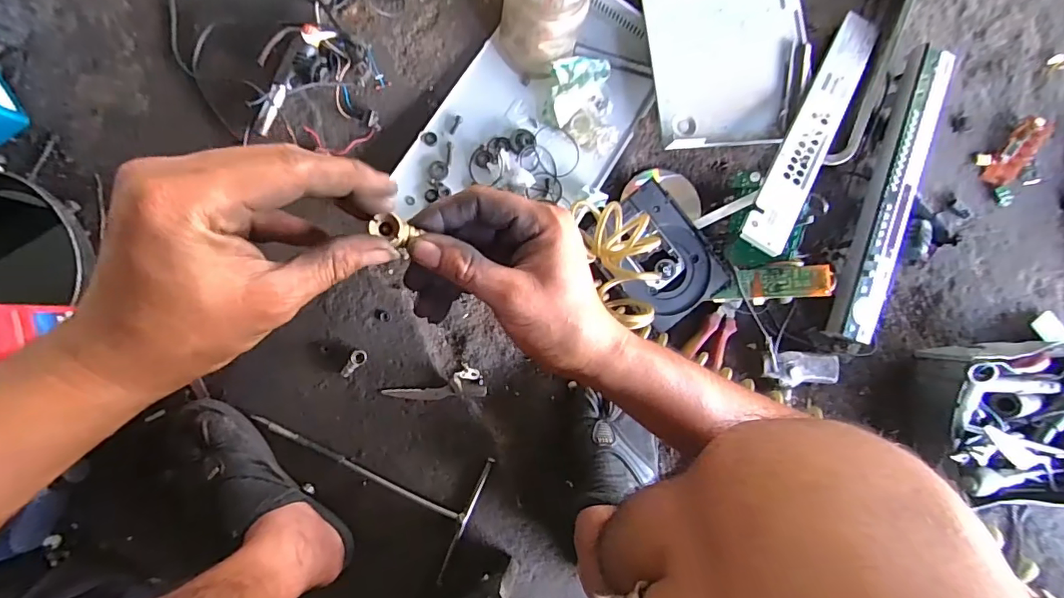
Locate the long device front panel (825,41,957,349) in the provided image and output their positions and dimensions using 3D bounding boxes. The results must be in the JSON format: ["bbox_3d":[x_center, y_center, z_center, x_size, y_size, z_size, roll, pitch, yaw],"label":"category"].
[{"bbox_3d":[0.510,-0.144,0.707,0.062,0.063,0.421,19,86,-5],"label":"long device front panel"}]

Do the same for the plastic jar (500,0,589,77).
[{"bbox_3d":[0.013,-0.358,0.625,0.095,0.144,0.106,11,87,-5],"label":"plastic jar"}]

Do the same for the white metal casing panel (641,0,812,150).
[{"bbox_3d":[0.262,-0.423,0.673,0.229,0.031,0.427,-7,88,-6],"label":"white metal casing panel"}]

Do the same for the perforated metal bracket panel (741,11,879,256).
[{"bbox_3d":[0.383,-0.232,0.662,0.059,0.019,0.414,32,73,-4],"label":"perforated metal bracket panel"}]

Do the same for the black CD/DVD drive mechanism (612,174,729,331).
[{"bbox_3d":[0.174,-0.056,0.669,0.126,0.021,0.177,-40,92,-6],"label":"black CD/DVD drive mechanism"}]

